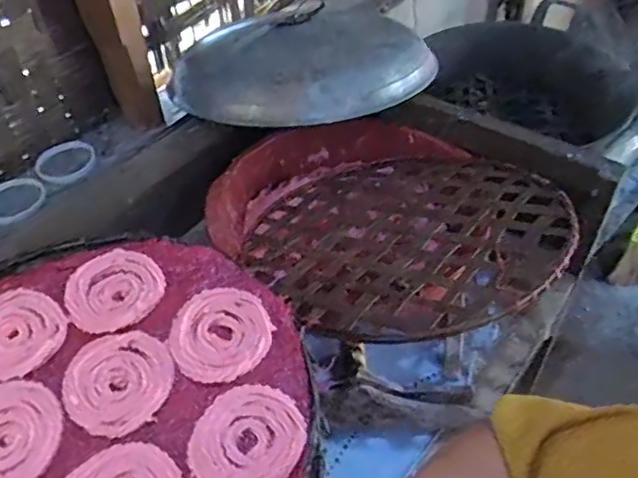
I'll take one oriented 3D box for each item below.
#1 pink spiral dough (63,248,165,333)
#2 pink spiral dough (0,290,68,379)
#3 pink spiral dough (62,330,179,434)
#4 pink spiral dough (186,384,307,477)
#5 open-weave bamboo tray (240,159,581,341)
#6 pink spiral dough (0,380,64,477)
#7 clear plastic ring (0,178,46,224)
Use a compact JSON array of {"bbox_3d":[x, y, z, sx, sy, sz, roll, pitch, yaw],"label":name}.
[{"bbox_3d":[-0.178,0.042,0.509,0.080,0.007,0.078,-1,47,1],"label":"pink spiral dough"},{"bbox_3d":[-0.253,0.078,0.481,0.079,0.007,0.077,16,50,15],"label":"pink spiral dough"},{"bbox_3d":[-0.156,0.108,0.455,0.084,0.005,0.079,-1,47,1],"label":"pink spiral dough"},{"bbox_3d":[-0.051,0.143,0.420,0.078,0.005,0.080,-1,47,1],"label":"pink spiral dough"},{"bbox_3d":[0.096,-0.003,0.708,0.335,0.041,0.376,-28,34,-17],"label":"open-weave bamboo tray"},{"bbox_3d":[-0.229,0.142,0.427,0.076,0.005,0.082,-28,53,-23],"label":"pink spiral dough"},{"bbox_3d":[-0.444,-0.056,0.852,0.086,0.011,0.086,-1,47,1],"label":"clear plastic ring"}]

